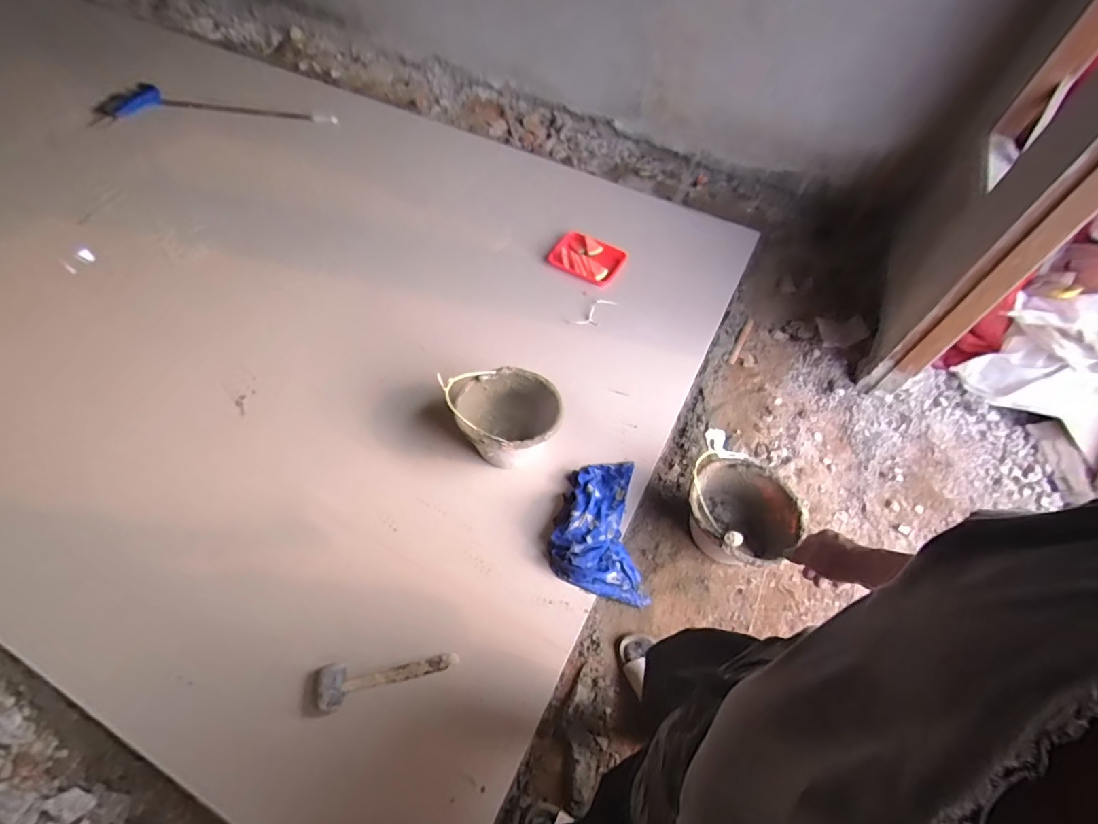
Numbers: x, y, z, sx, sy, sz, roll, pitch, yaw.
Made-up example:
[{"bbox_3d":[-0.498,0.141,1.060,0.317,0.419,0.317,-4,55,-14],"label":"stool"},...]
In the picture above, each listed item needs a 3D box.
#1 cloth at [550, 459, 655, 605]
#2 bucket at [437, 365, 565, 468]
[{"bbox_3d":[0.127,0.309,1.342,0.260,0.092,0.389,-3,59,-6],"label":"cloth"},{"bbox_3d":[-0.124,0.021,1.413,0.300,0.226,0.253,11,58,3],"label":"bucket"}]

